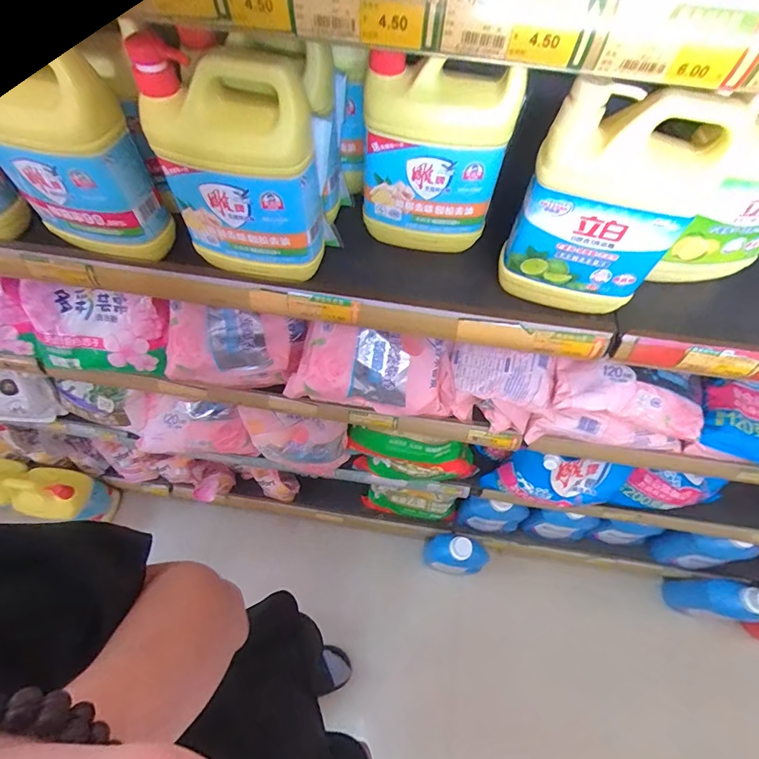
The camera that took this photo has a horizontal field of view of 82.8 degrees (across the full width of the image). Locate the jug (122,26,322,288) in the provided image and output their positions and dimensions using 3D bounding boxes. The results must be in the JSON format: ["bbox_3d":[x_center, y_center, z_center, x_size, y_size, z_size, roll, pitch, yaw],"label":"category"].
[{"bbox_3d":[-0.138,-0.201,0.426,0.153,0.203,0.083,21,62,9],"label":"jug"}]

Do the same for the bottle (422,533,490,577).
[{"bbox_3d":[0.227,0.513,1.266,0.177,0.205,0.101,7,60,2],"label":"bottle"}]

